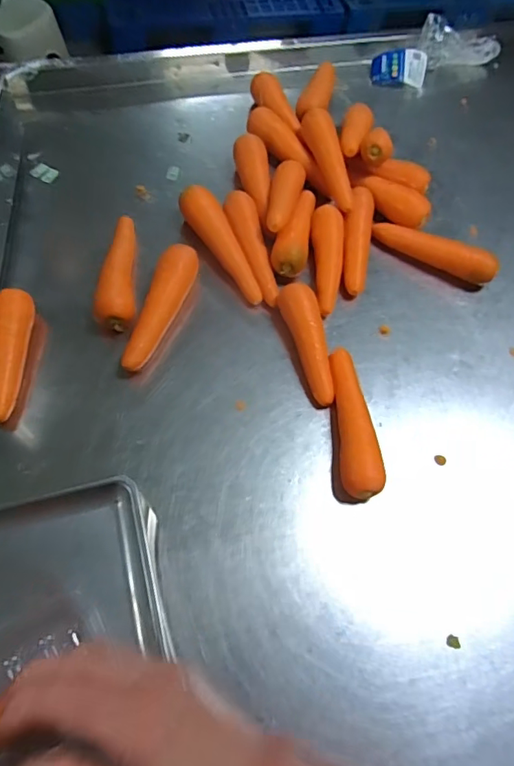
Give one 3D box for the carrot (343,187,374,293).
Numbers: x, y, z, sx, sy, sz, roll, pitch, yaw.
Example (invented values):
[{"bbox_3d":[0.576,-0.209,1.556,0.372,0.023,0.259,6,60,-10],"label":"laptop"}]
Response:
[{"bbox_3d":[0.136,-0.195,0.689,0.039,0.044,0.162,11,63,1],"label":"carrot"}]

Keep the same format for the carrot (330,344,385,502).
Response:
[{"bbox_3d":[0.109,0.040,0.566,0.043,0.040,0.180,2,63,-4],"label":"carrot"}]

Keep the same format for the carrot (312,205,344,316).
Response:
[{"bbox_3d":[0.095,-0.163,0.676,0.044,0.040,0.163,3,63,-3],"label":"carrot"}]

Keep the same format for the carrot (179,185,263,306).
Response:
[{"bbox_3d":[-0.049,-0.181,0.662,0.048,0.042,0.189,-21,67,-14],"label":"carrot"}]

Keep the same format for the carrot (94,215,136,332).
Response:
[{"bbox_3d":[-0.174,-0.146,0.640,0.050,0.039,0.175,0,64,-5],"label":"carrot"}]

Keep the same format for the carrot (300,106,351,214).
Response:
[{"bbox_3d":[0.103,-0.325,0.720,0.037,0.037,0.186,-12,65,-10],"label":"carrot"}]

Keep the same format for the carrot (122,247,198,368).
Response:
[{"bbox_3d":[-0.123,-0.095,0.611,0.050,0.044,0.169,23,64,7],"label":"carrot"}]

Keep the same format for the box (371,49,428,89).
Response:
[{"bbox_3d":[0.245,-0.544,0.871,0.091,0.018,0.063,10,96,6],"label":"box"}]

